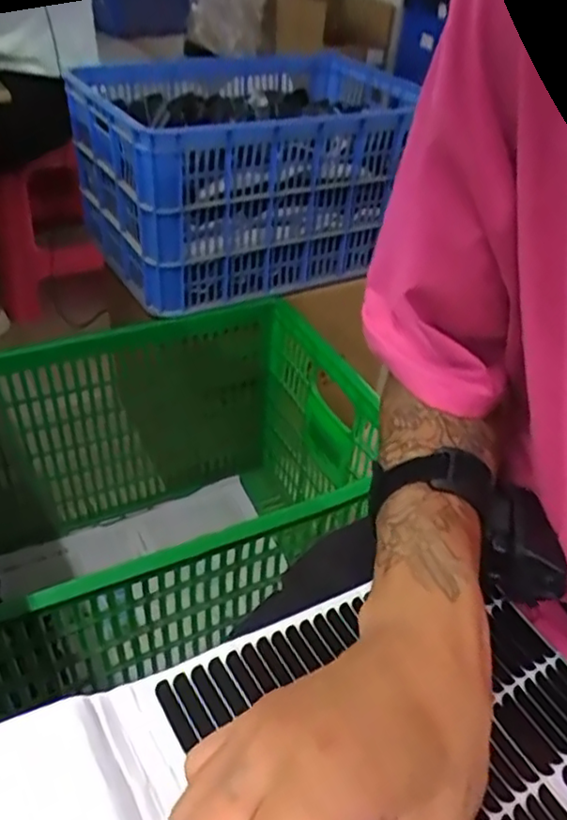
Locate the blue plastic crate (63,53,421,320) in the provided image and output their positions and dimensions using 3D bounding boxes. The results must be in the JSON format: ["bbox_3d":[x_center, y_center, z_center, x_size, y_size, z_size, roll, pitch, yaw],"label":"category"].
[{"bbox_3d":[-0.070,-0.452,1.192,0.569,0.277,0.412,-18,45,-24],"label":"blue plastic crate"}]

